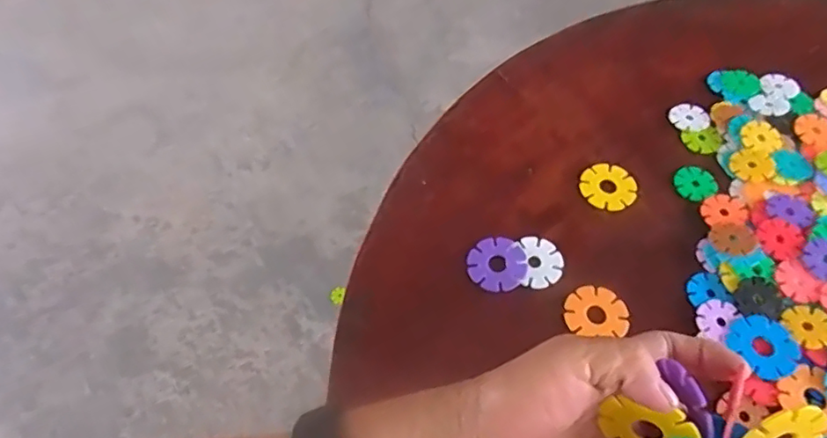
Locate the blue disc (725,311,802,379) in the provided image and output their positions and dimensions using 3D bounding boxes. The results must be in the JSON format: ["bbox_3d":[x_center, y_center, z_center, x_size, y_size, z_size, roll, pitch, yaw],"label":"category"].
[{"bbox_3d":[0.235,0.085,0.374,0.039,0.005,0.043,-23,60,-12],"label":"blue disc"}]

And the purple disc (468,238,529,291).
[{"bbox_3d":[0.063,0.034,0.417,0.042,0.004,0.044,-1,58,2],"label":"purple disc"}]

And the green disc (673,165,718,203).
[{"bbox_3d":[0.226,-0.029,0.448,0.033,0.004,0.032,-1,58,2],"label":"green disc"}]

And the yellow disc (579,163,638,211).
[{"bbox_3d":[0.157,-0.027,0.448,0.043,0.004,0.041,-1,58,2],"label":"yellow disc"}]

